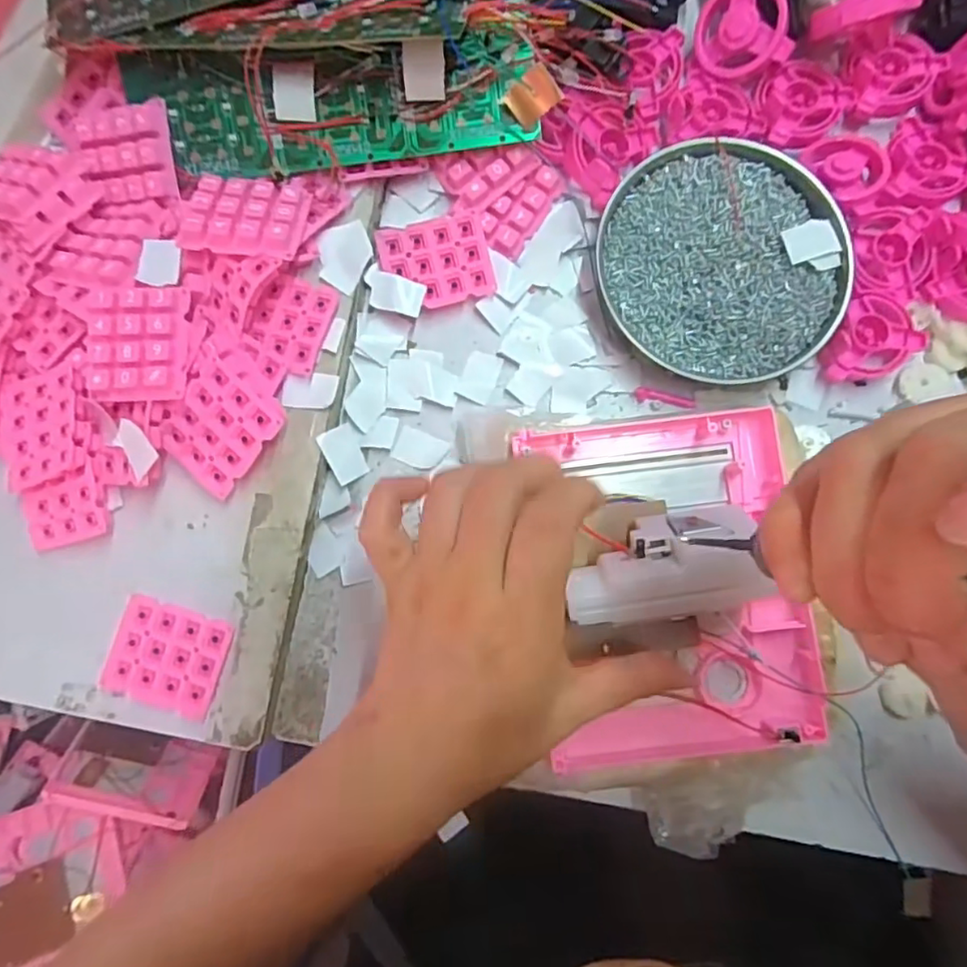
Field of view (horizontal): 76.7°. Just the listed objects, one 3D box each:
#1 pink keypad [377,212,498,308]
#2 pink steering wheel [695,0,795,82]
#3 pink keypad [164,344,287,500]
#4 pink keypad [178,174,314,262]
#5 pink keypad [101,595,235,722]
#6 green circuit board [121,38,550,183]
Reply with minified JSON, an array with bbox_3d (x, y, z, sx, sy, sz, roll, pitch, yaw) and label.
[{"bbox_3d":[-0.027,-0.127,0.349,0.059,0.007,0.049,-13,85,0],"label":"pink keypad"},{"bbox_3d":[0.144,-0.254,0.342,0.046,0.011,0.051,-25,101,34],"label":"pink steering wheel"},{"bbox_3d":[-0.137,-0.028,0.316,0.051,0.014,0.059,37,87,4],"label":"pink keypad"},{"bbox_3d":[-0.124,-0.139,0.317,0.058,0.011,0.045,7,69,-4],"label":"pink keypad"},{"bbox_3d":[-0.165,0.091,0.321,0.057,0.009,0.051,17,85,3],"label":"pink keypad"},{"bbox_3d":[-0.082,-0.198,0.325,0.207,0.015,0.057,-1,108,0],"label":"green circuit board"}]

